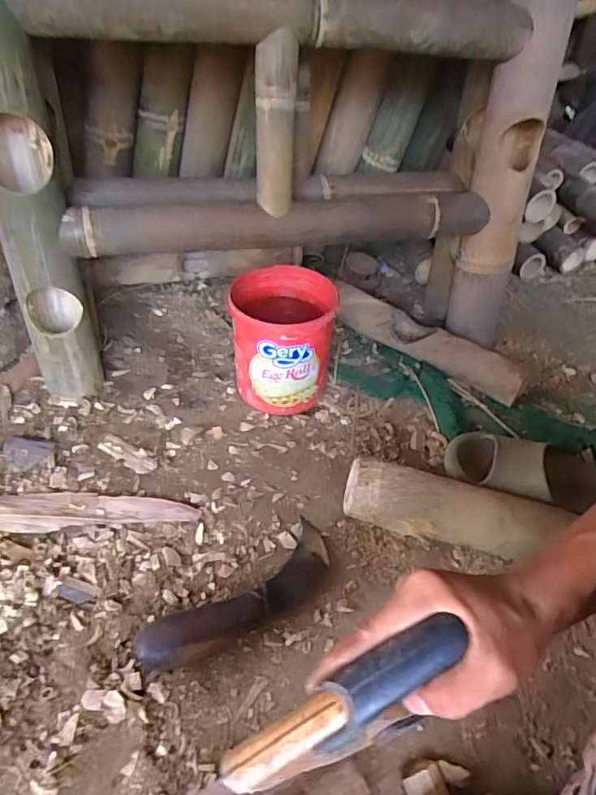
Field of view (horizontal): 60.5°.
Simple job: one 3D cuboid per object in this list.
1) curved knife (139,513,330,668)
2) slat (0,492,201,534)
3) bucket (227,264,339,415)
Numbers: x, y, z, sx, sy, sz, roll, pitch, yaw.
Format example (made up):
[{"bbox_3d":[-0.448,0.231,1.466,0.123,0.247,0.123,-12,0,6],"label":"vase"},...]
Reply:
[{"bbox_3d":[-0.049,0.198,0.511,0.223,0.039,0.070,-28,54,-31],"label":"curved knife"},{"bbox_3d":[-0.255,0.126,0.582,0.271,0.010,0.050,-1,45,-9],"label":"slat"},{"bbox_3d":[-0.024,-0.077,0.713,0.132,0.161,0.136,4,44,-4],"label":"bucket"}]

